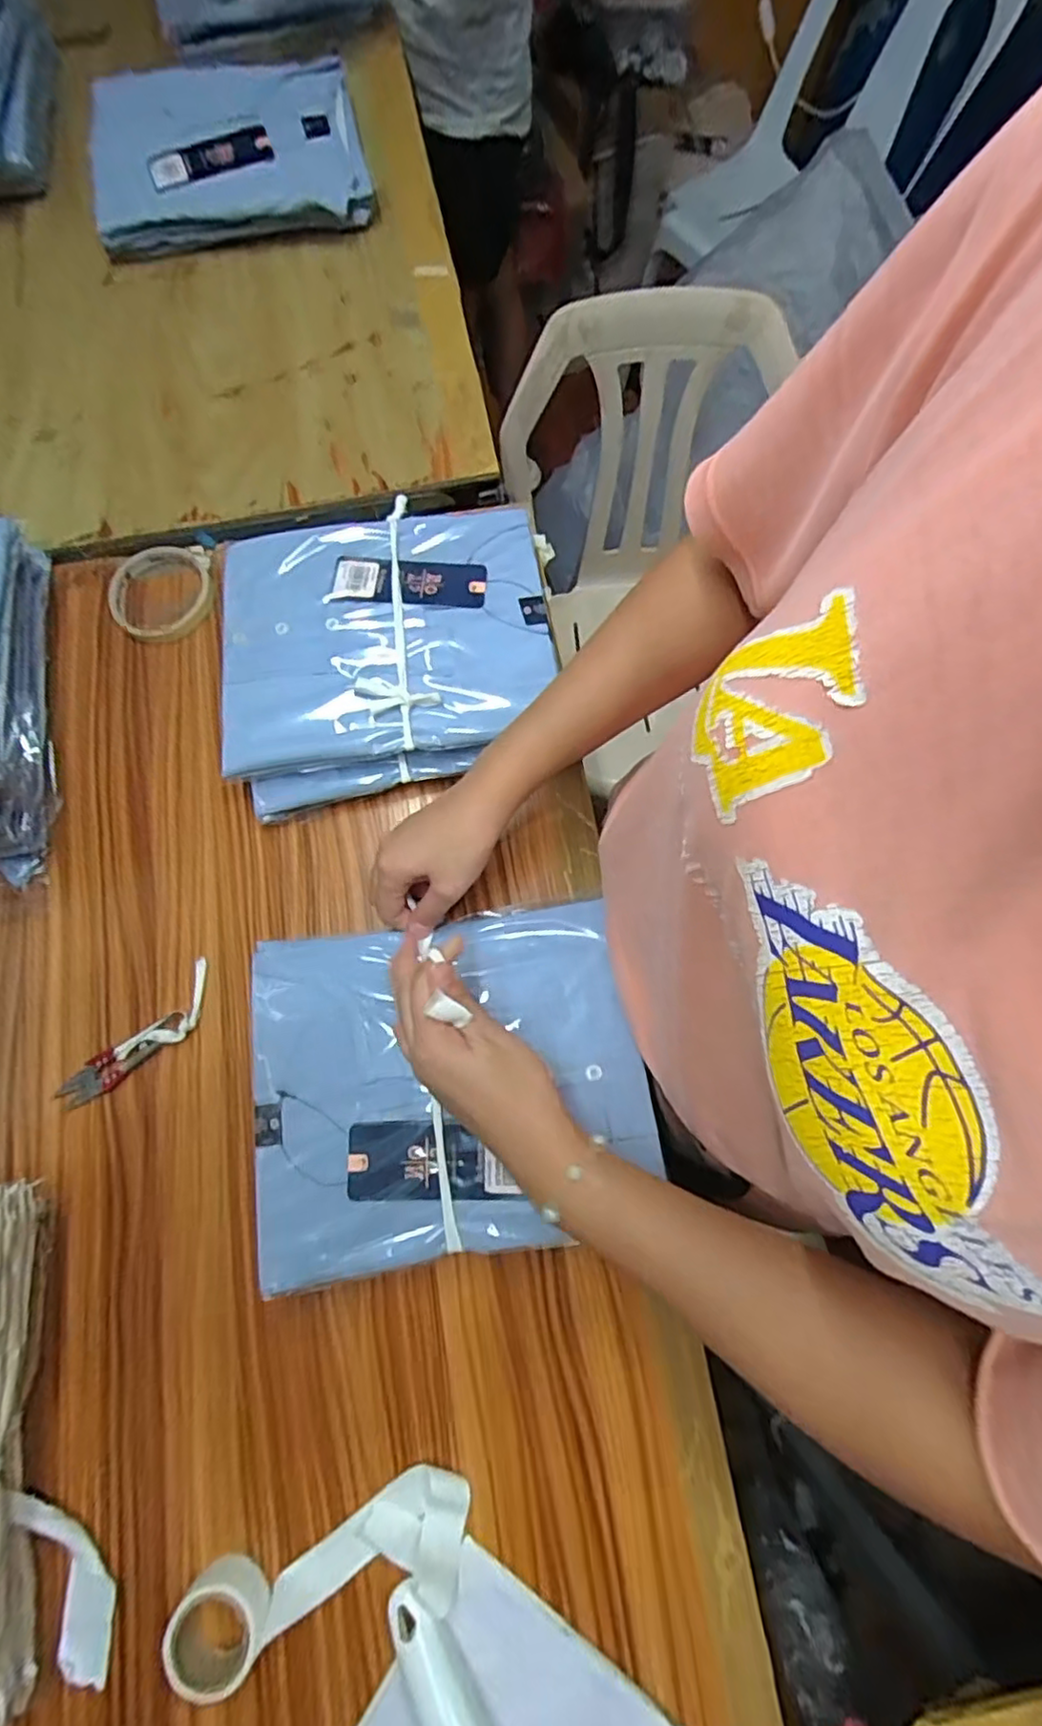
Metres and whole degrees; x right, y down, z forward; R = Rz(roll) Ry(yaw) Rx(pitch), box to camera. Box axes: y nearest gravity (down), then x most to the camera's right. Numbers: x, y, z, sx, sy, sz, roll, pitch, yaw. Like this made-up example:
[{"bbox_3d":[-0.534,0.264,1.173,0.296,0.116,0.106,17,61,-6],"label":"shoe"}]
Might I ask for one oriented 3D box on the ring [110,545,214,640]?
[{"bbox_3d":[-0.306,-0.229,0.550,0.084,0.016,0.086,0,74,1],"label":"ring"}]

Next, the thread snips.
[{"bbox_3d":[-0.267,0.127,0.459,0.035,0.010,0.127,44,79,12],"label":"thread snips"}]

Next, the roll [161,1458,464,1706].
[{"bbox_3d":[-0.111,0.405,0.370,0.166,0.032,0.057,-15,74,-3],"label":"roll"}]

